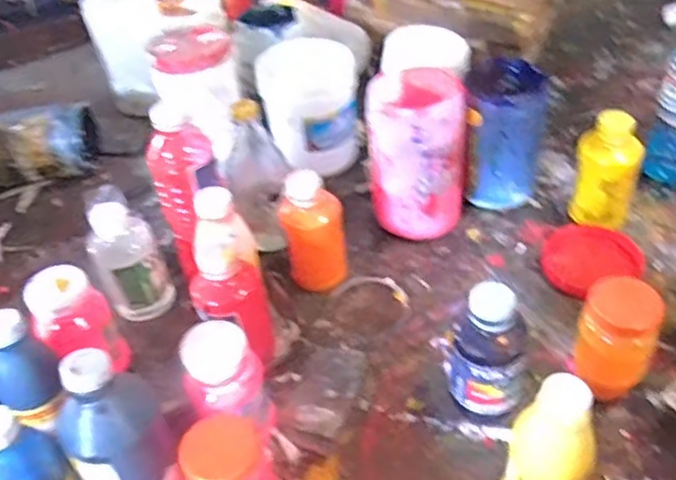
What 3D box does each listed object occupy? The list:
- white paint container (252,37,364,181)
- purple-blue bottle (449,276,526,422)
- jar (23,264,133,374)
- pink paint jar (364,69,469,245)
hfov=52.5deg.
[{"bbox_3d":[-0.033,-0.162,0.843,0.115,0.135,0.097,-18,45,-13],"label":"white paint container"},{"bbox_3d":[0.123,0.096,0.558,0.060,0.132,0.054,9,45,15],"label":"purple-blue bottle"},{"bbox_3d":[-0.234,0.085,0.626,0.057,0.124,0.063,1,44,7],"label":"jar"},{"bbox_3d":[0.085,-0.088,0.732,0.098,0.156,0.090,-3,44,3],"label":"pink paint jar"}]

